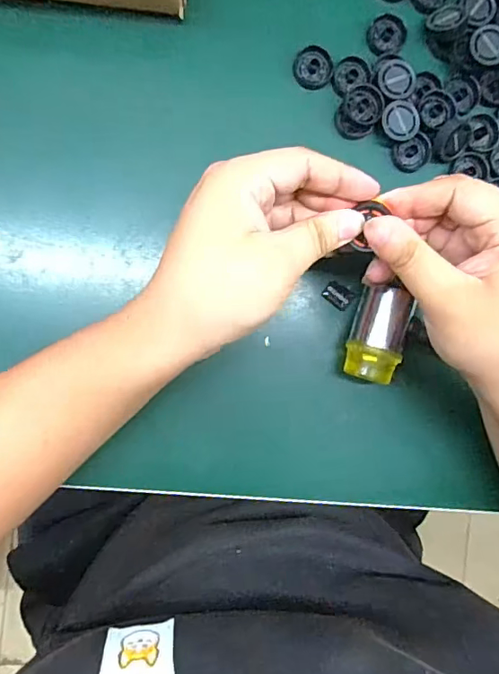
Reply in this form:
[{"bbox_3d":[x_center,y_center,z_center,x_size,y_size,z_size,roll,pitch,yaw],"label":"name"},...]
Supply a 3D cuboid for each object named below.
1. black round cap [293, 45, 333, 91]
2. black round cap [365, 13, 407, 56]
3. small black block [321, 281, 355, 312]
[{"bbox_3d":[0.041,-0.173,0.322,0.025,0.004,0.026,0,93,-7],"label":"black round cap"},{"bbox_3d":[0.090,-0.198,0.329,0.026,0.004,0.024,0,93,-7],"label":"black round cap"},{"bbox_3d":[0.059,-0.028,0.339,0.018,0.005,0.015,33,89,-8],"label":"small black block"}]

